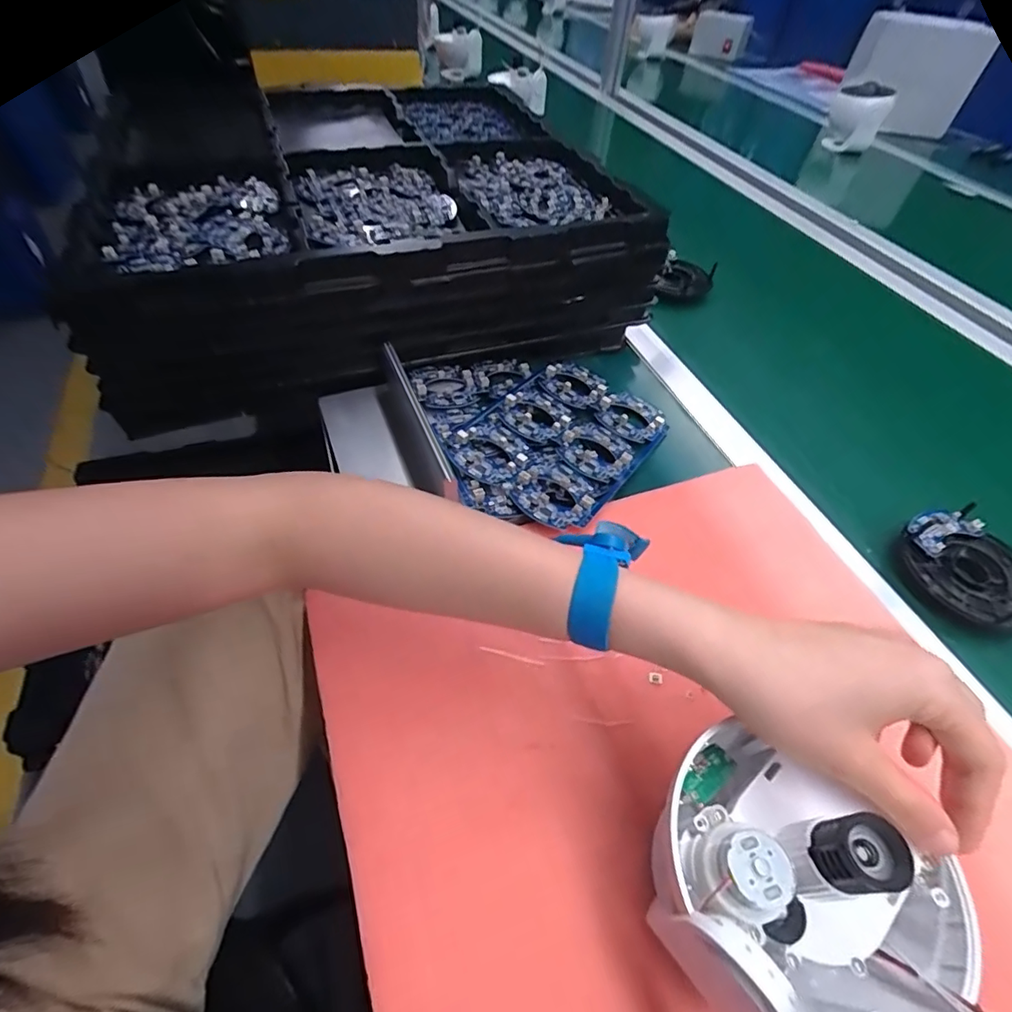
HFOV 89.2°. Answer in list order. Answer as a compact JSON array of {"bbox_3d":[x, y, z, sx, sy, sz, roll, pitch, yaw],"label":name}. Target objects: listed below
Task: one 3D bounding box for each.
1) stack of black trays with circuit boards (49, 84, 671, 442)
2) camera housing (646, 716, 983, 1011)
[{"bbox_3d":[-0.166,-0.317,0.582,0.516,0.125,0.446,-17,53,-18],"label":"stack of black trays with circuit boards"},{"bbox_3d":[0.116,0.149,0.195,0.112,0.057,0.106,38,57,25],"label":"camera housing"}]

